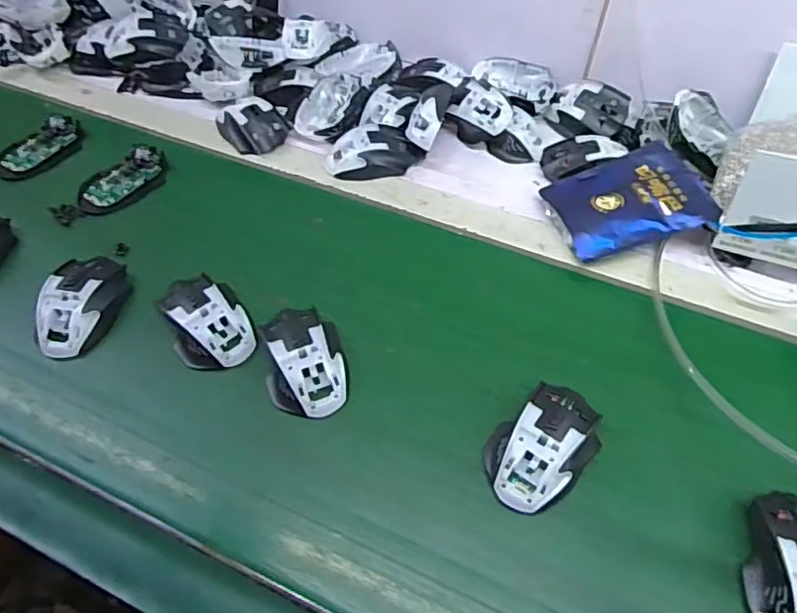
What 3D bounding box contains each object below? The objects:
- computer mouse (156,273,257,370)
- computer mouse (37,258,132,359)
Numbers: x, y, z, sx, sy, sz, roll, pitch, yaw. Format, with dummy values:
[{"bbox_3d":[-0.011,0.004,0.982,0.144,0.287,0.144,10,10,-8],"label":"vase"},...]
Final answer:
[{"bbox_3d":[-0.193,0.011,0.570,0.072,0.030,0.113,-30,61,-19],"label":"computer mouse"},{"bbox_3d":[-0.320,-0.005,0.581,0.066,0.034,0.112,7,56,4],"label":"computer mouse"}]

